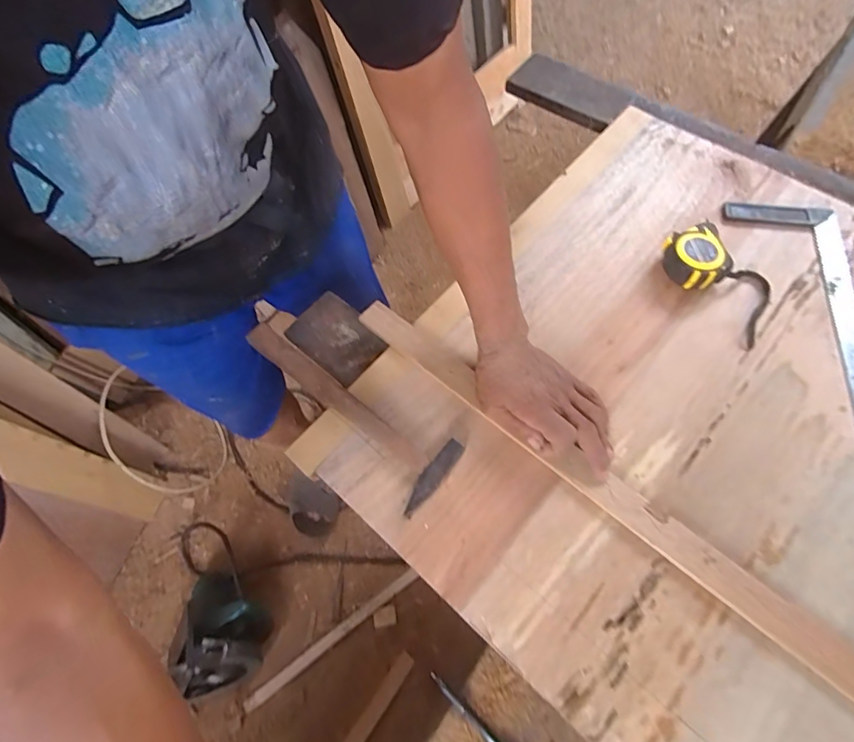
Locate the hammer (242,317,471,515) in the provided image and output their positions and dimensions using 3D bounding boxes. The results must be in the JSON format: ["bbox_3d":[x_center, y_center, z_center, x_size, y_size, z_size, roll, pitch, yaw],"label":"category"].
[{"bbox_3d":[-0.095,0.040,0.513,0.274,0.024,0.078,34,71,17],"label":"hammer"}]

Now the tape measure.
[{"bbox_3d":[0.346,-0.111,0.545,0.085,0.039,0.154,-34,68,-12],"label":"tape measure"}]

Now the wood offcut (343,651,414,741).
[{"bbox_3d":[-0.104,0.691,0.970,0.036,0.013,0.220,31,69,18],"label":"wood offcut"}]

